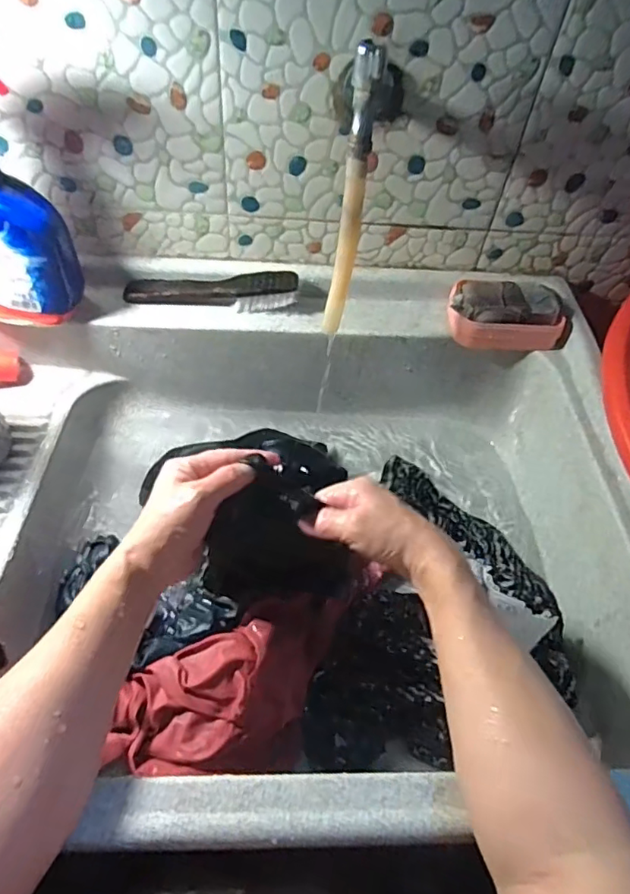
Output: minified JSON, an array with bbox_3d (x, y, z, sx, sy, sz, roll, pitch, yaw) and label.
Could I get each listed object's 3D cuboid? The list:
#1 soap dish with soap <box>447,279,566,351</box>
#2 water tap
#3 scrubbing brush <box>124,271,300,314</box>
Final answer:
[{"bbox_3d":[0.225,-0.155,0.637,0.133,0.048,0.076,3,52,-2],"label":"soap dish with soap"},{"bbox_3d":[0.039,-0.230,0.525,0.039,0.247,0.101,13,27,6],"label":"water tap"},{"bbox_3d":[-0.120,-0.184,0.635,0.196,0.032,0.038,1,52,-4],"label":"scrubbing brush"}]

